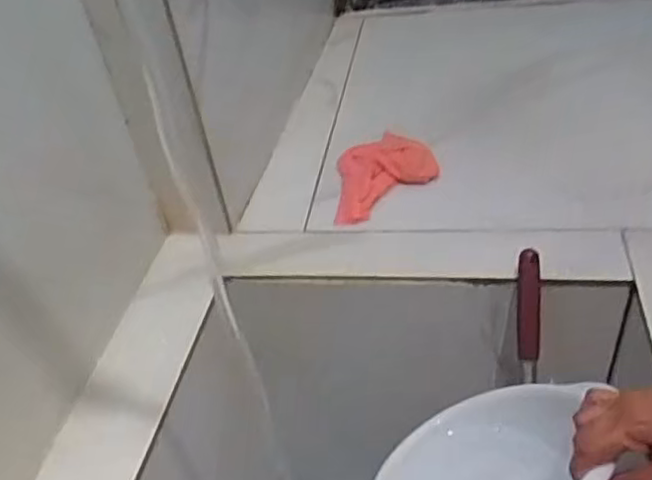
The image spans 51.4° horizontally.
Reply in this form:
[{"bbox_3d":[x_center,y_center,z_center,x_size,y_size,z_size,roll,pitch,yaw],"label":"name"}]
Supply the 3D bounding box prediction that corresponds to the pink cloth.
[{"bbox_3d":[0.071,-0.080,0.794,0.113,0.033,0.151,-4,39,7],"label":"pink cloth"}]

